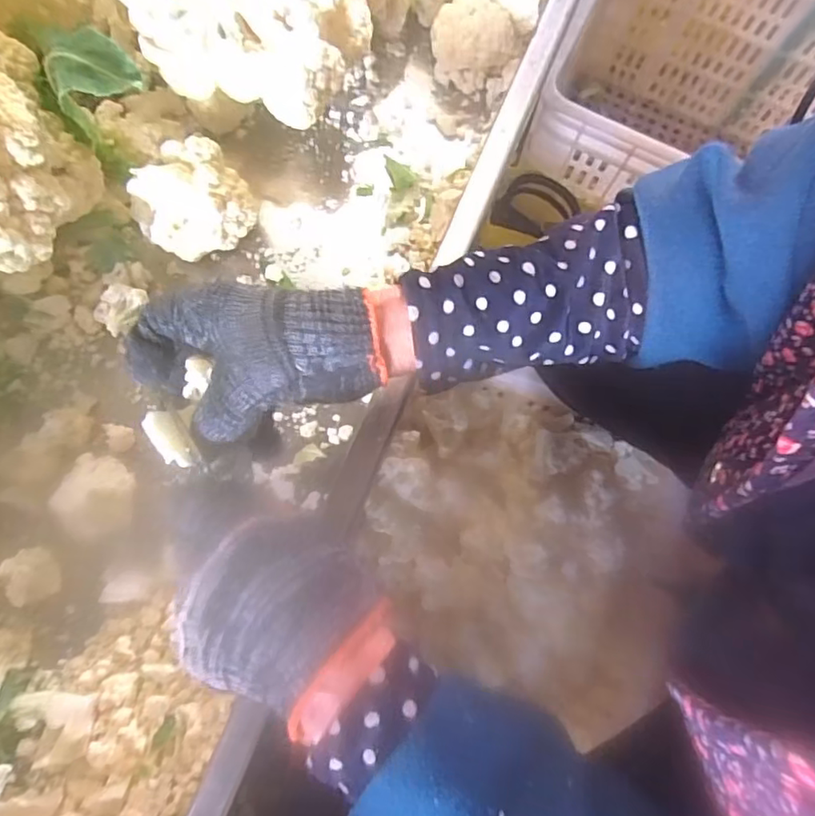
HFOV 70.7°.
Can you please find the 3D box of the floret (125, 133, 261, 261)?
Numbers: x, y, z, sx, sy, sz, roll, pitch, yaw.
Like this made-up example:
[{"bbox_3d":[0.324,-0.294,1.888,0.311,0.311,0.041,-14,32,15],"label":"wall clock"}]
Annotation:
[{"bbox_3d":[-0.156,-0.148,0.423,0.080,0.066,0.065,-36,79,-10],"label":"floret"}]

